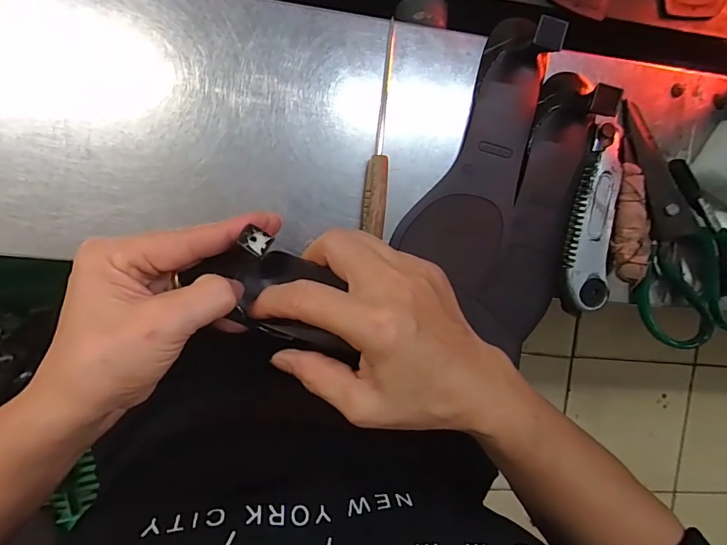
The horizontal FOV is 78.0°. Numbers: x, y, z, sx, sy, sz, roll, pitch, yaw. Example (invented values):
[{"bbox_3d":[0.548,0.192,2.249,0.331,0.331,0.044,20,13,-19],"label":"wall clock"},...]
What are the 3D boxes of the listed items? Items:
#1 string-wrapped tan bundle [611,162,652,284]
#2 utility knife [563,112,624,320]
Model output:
[{"bbox_3d":[0.216,-0.041,0.360,0.025,0.013,0.094,0,88,-10],"label":"string-wrapped tan bundle"},{"bbox_3d":[0.187,-0.044,0.357,0.037,0.013,0.152,9,94,-9],"label":"utility knife"}]

